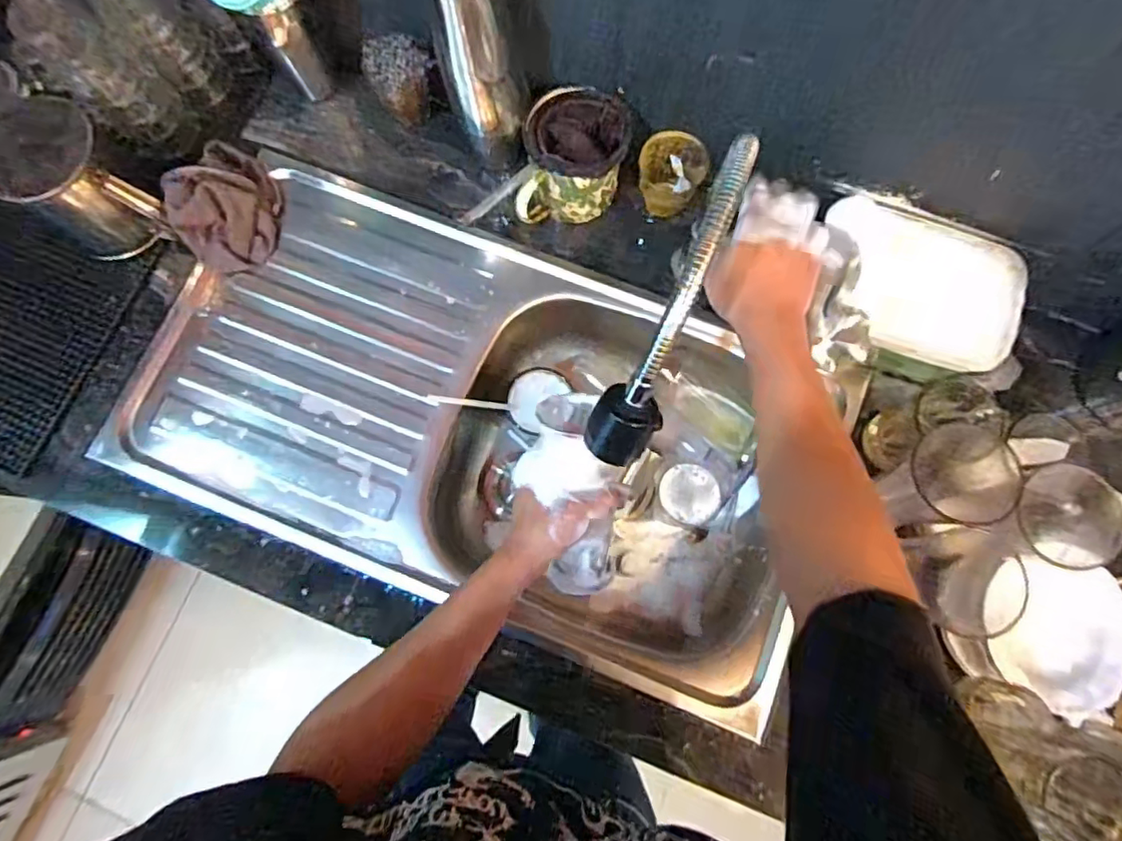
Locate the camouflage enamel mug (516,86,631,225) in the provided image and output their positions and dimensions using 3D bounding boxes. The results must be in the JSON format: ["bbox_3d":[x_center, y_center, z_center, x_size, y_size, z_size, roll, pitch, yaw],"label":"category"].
[{"bbox_3d":[0.013,-0.273,0.653,0.107,0.095,0.124,8,78,2],"label":"camouflage enamel mug"}]

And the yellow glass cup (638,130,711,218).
[{"bbox_3d":[0.120,-0.268,0.664,0.072,0.062,0.061,17,79,4],"label":"yellow glass cup"}]

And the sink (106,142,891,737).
[{"bbox_3d":[-0.094,0.022,0.704,0.724,0.122,0.354,22,79,5],"label":"sink"}]

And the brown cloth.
[{"bbox_3d":[-0.368,-0.241,0.671,0.088,0.088,0.139,6,78,2],"label":"brown cloth"}]

